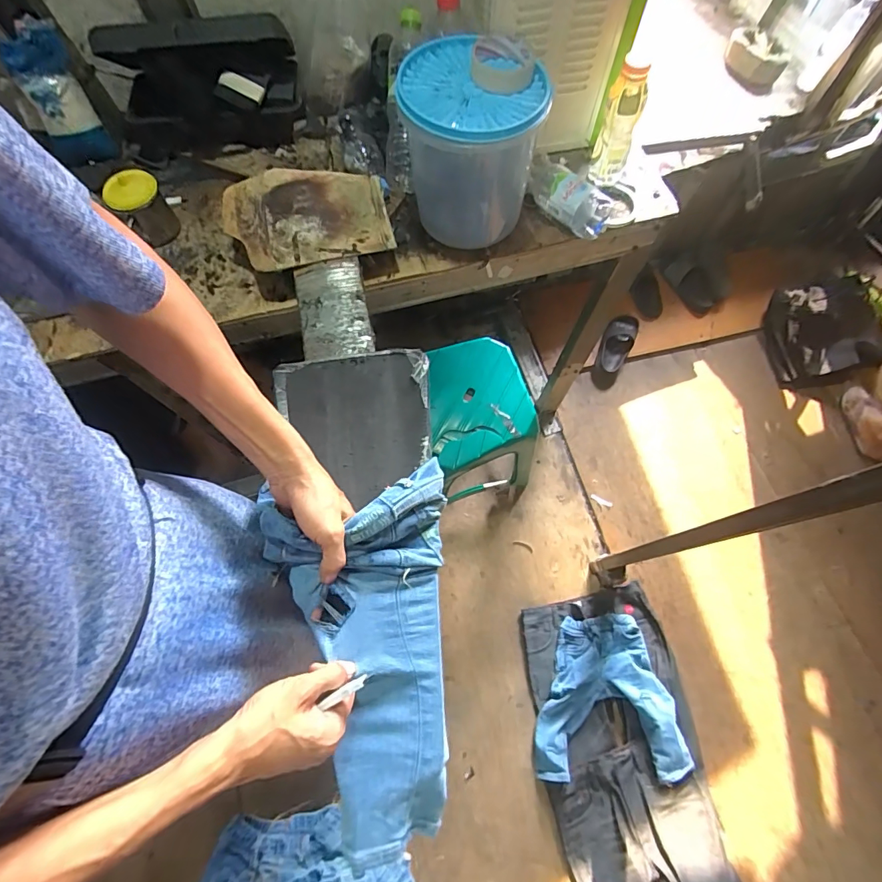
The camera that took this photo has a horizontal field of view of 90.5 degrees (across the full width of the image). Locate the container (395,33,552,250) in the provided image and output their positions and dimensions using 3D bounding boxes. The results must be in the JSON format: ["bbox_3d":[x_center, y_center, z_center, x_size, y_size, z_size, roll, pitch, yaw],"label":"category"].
[{"bbox_3d":[0.044,-0.398,0.640,0.185,0.236,0.171,1,68,2],"label":"container"}]

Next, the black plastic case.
[{"bbox_3d":[-0.395,-0.582,0.723,0.307,0.156,0.104,-11,69,-2],"label":"black plastic case"}]

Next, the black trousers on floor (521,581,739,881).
[{"bbox_3d":[0.541,1.008,1.125,0.432,0.051,1.148,-13,70,-2],"label":"black trousers on floor"}]

